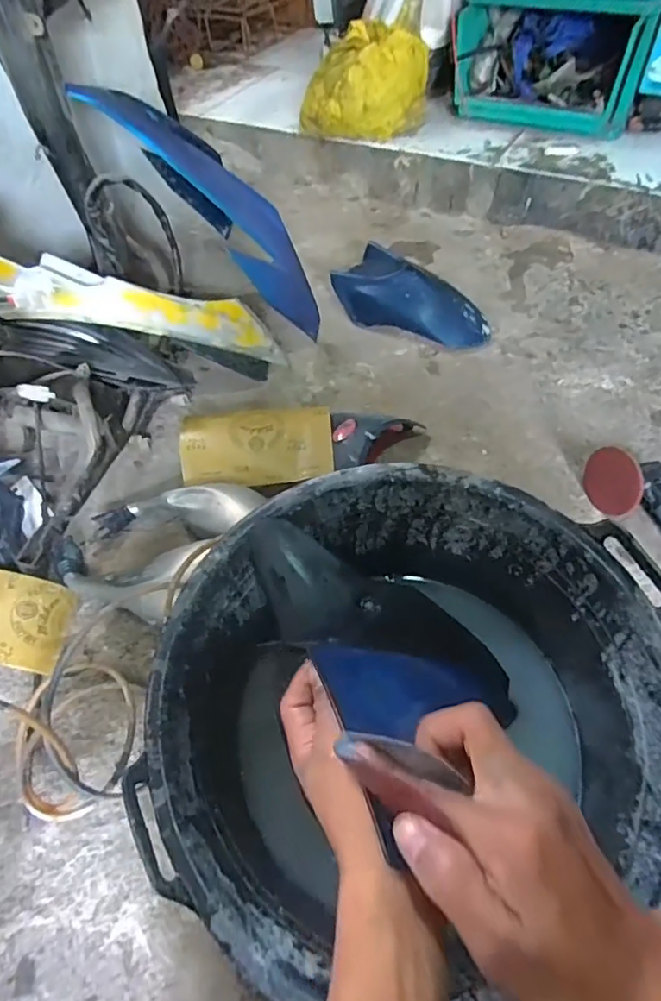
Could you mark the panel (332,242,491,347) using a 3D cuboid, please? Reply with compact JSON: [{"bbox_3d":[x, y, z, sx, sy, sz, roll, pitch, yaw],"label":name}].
[{"bbox_3d":[0.149,-0.378,1.065,0.308,0.076,0.135,33,64,25],"label":"panel"}]

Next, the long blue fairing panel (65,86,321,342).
[{"bbox_3d":[-0.164,-0.460,0.897,0.065,0.489,0.118,-13,46,43],"label":"long blue fairing panel"}]

